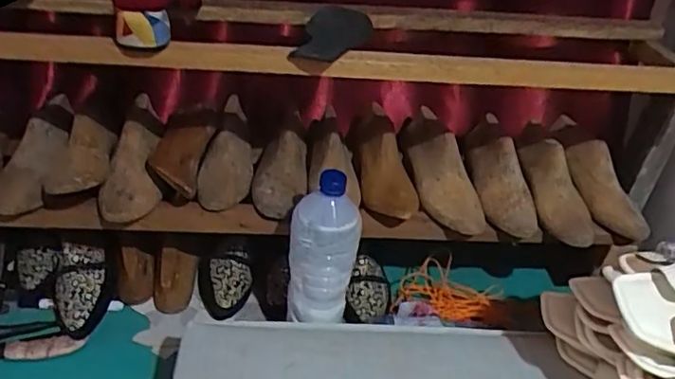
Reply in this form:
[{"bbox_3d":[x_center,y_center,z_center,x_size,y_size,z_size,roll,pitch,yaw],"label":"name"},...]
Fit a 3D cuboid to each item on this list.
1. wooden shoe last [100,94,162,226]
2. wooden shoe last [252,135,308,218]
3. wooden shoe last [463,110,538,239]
[{"bbox_3d":[-0.272,-0.044,0.820,0.067,0.077,0.221,2,48,-7],"label":"wooden shoe last"},{"bbox_3d":[-0.078,-0.021,0.824,0.073,0.055,0.155,4,36,-5],"label":"wooden shoe last"},{"bbox_3d":[0.240,-0.032,0.893,0.075,0.069,0.229,5,36,-4],"label":"wooden shoe last"}]

